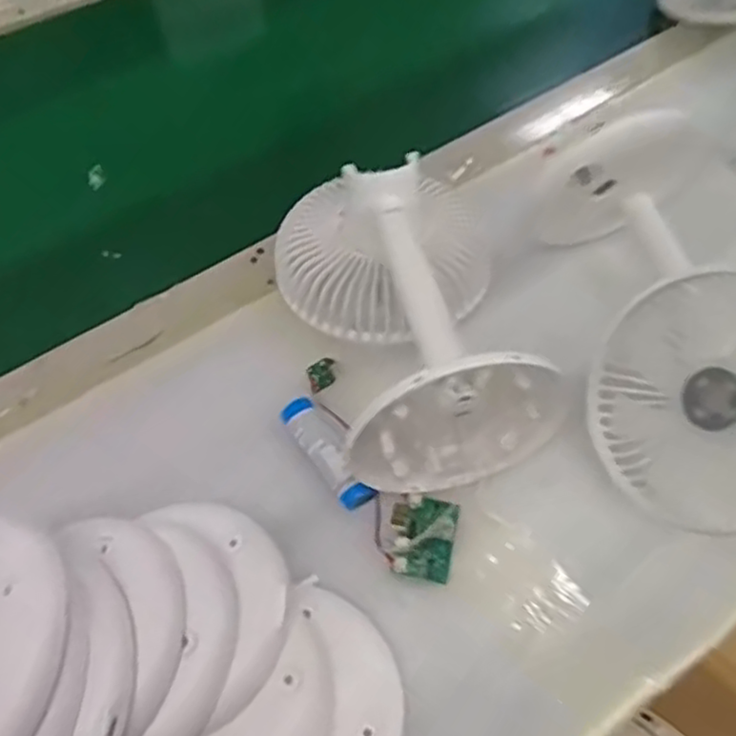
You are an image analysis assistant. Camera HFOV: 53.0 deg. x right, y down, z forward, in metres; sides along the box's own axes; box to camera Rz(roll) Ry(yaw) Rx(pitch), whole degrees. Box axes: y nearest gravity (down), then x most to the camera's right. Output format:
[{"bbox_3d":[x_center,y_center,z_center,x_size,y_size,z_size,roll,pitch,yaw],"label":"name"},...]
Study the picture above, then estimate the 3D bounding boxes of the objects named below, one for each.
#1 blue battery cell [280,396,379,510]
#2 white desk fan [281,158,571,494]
[{"bbox_3d":[-0.022,0.046,0.394,0.018,0.021,0.066,-31,64,-20],"label":"blue battery cell"},{"bbox_3d":[0.018,-0.041,0.398,0.106,0.111,0.194,-21,61,-15],"label":"white desk fan"}]

